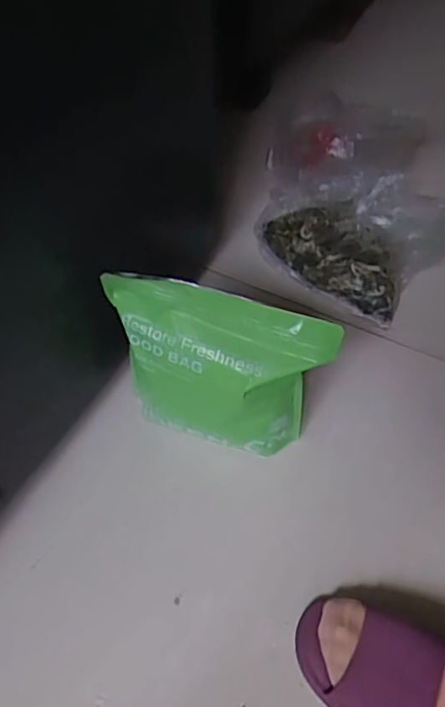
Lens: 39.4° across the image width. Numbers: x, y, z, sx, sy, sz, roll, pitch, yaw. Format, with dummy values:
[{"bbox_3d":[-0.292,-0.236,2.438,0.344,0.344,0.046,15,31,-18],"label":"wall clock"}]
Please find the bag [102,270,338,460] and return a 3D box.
[{"bbox_3d":[-0.007,0.029,0.595,0.200,0.199,0.063,11,55,8],"label":"bag"}]

